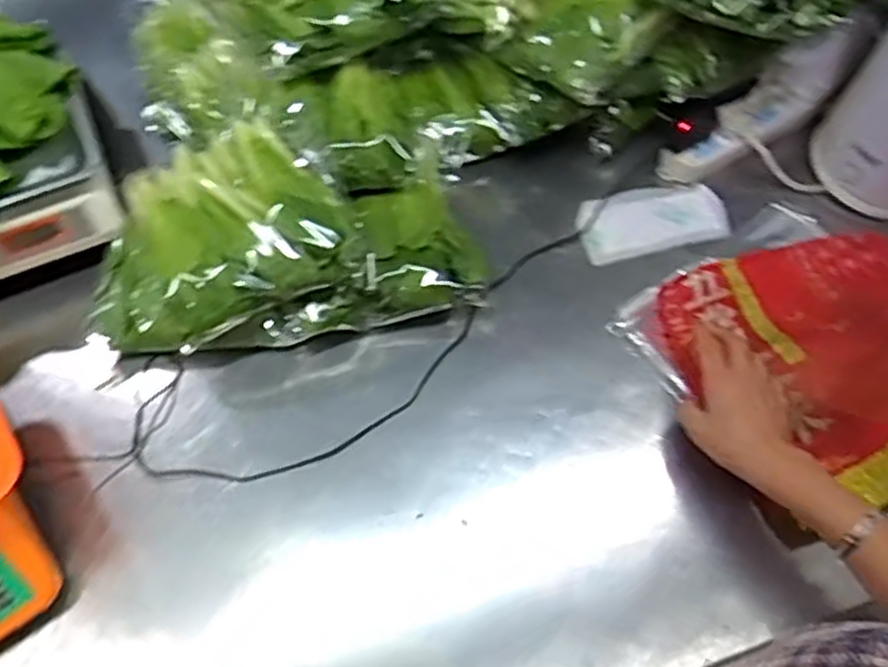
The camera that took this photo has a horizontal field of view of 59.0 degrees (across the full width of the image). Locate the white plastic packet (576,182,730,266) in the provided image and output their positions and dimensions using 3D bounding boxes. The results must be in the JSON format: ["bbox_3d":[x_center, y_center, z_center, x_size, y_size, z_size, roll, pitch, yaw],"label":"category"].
[{"bbox_3d":[0.221,-0.122,0.837,0.151,0.014,0.081,-11,61,-6],"label":"white plastic packet"}]

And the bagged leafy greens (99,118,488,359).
[{"bbox_3d":[-0.152,-0.095,0.768,0.370,0.125,0.200,-7,61,-3],"label":"bagged leafy greens"}]

